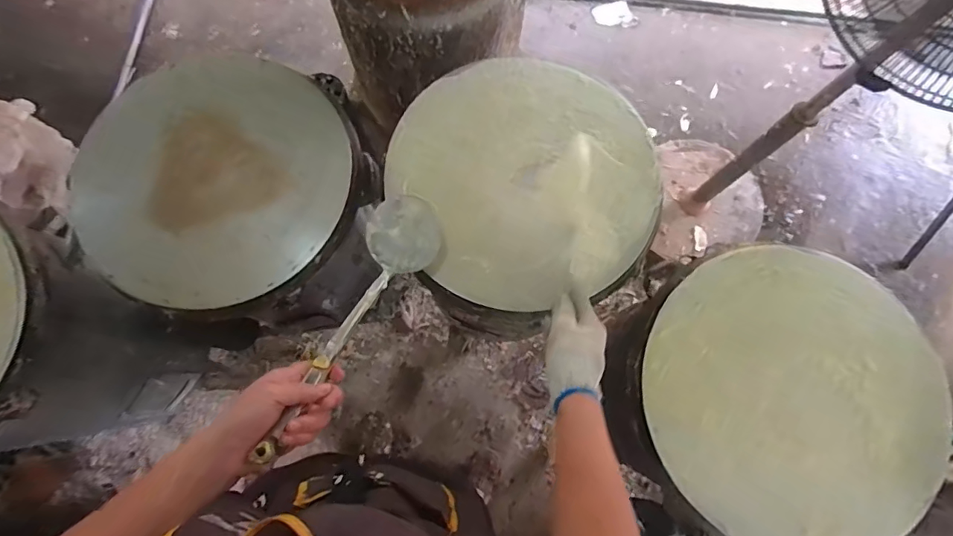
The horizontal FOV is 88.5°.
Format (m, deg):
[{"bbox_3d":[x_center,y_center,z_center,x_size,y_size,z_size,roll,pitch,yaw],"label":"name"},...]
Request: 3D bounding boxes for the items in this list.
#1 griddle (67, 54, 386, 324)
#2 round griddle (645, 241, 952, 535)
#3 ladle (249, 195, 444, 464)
[{"bbox_3d":[-0.376,-0.136,0.731,0.389,0.075,0.390,0,74,0],"label":"griddle"},{"bbox_3d":[0.415,0.166,0.630,0.370,0.043,0.366,0,74,0],"label":"round griddle"},{"bbox_3d":[-0.136,0.038,0.540,0.094,0.060,0.355,22,44,6],"label":"ladle"}]

